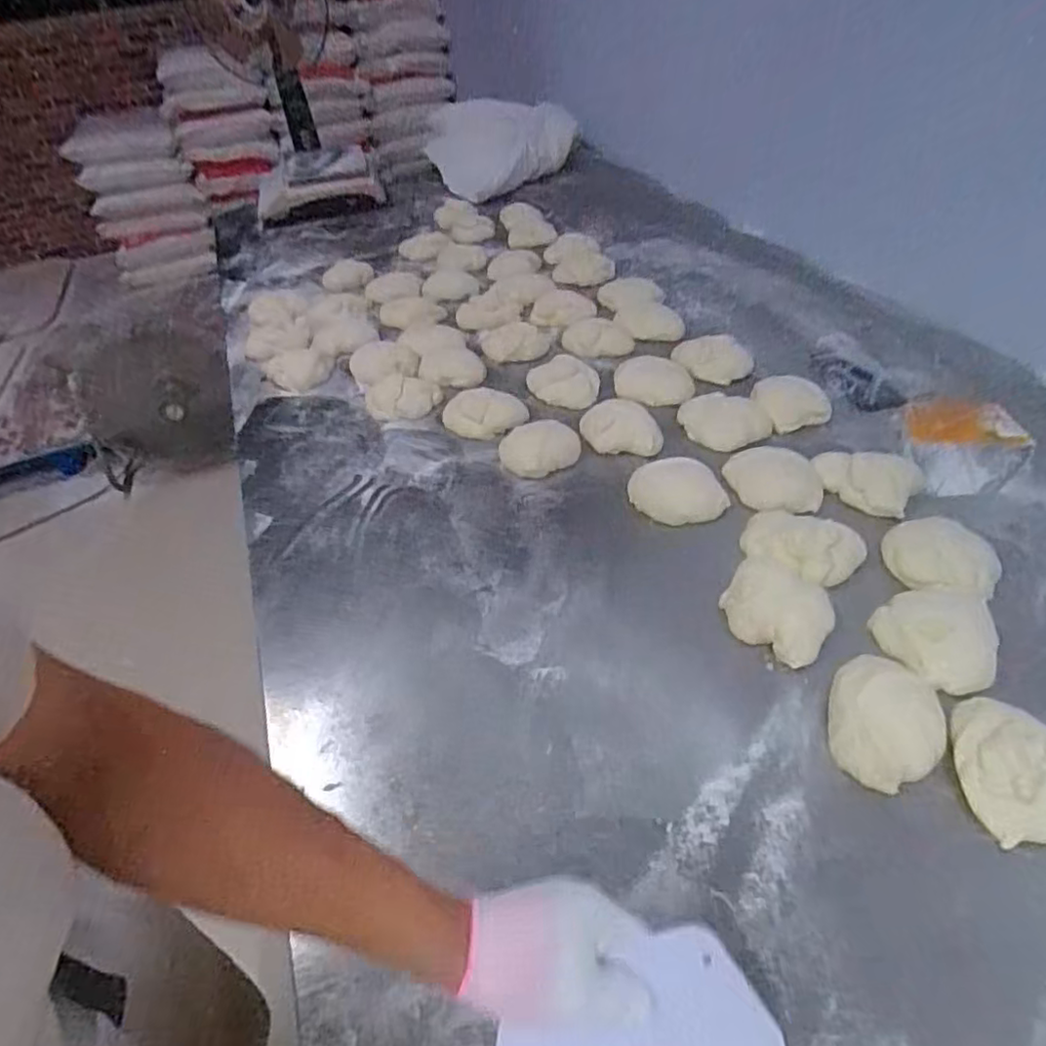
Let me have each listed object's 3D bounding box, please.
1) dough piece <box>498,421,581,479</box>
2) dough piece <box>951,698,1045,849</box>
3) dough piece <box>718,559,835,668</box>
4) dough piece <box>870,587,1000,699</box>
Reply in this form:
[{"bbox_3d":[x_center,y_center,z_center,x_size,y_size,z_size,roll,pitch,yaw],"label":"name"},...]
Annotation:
[{"bbox_3d":[0.024,-0.110,0.941,0.114,0.037,0.082,0,44,7],"label":"dough piece"},{"bbox_3d":[0.417,0.210,0.549,0.101,0.047,0.119,-30,49,-22],"label":"dough piece"},{"bbox_3d":[0.275,0.091,0.708,0.113,0.026,0.116,-3,44,3],"label":"dough piece"},{"bbox_3d":[0.425,0.107,0.663,0.107,0.046,0.116,-35,51,-26],"label":"dough piece"}]

